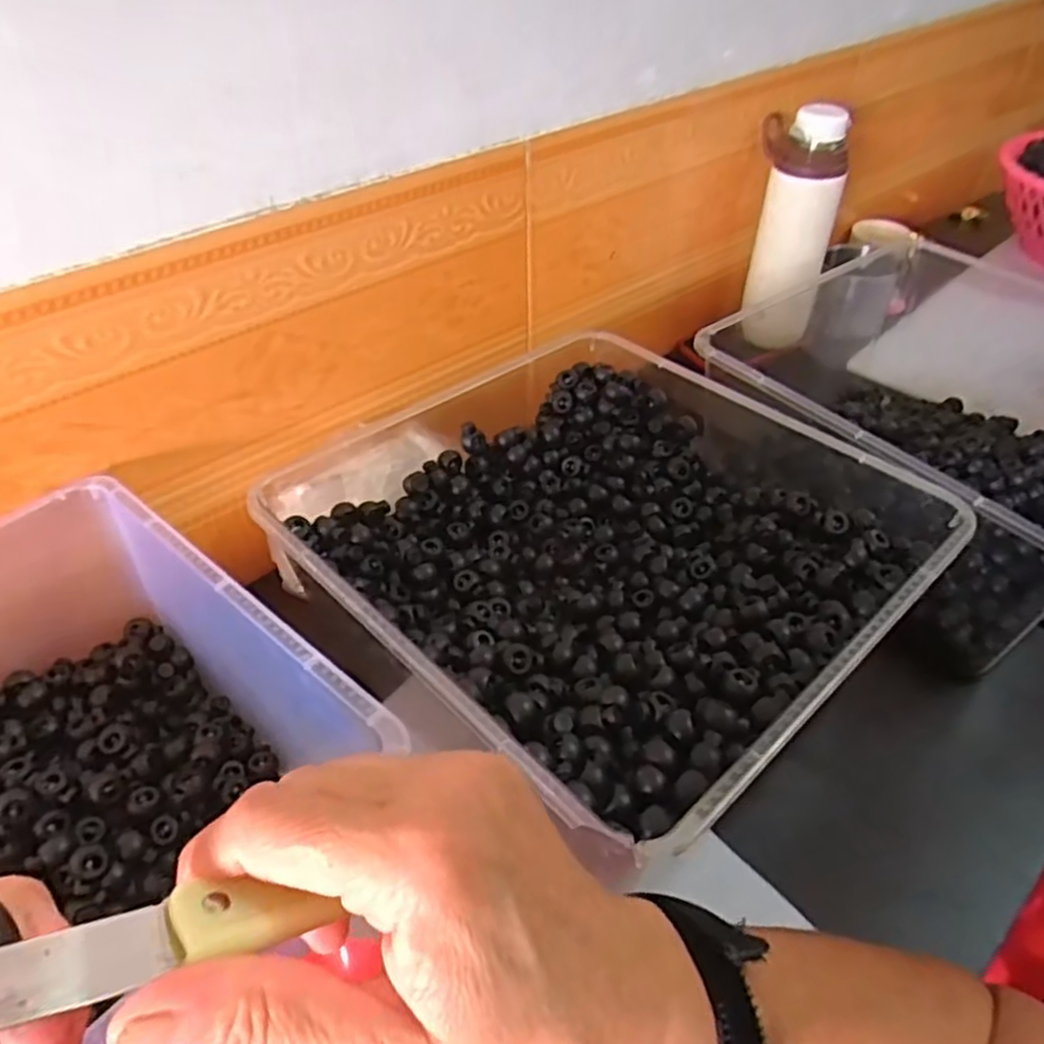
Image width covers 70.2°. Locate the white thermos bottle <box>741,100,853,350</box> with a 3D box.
[{"bbox_3d":[0.258,-0.280,0.719,0.080,0.208,0.067,12,46,12],"label":"white thermos bottle"}]

